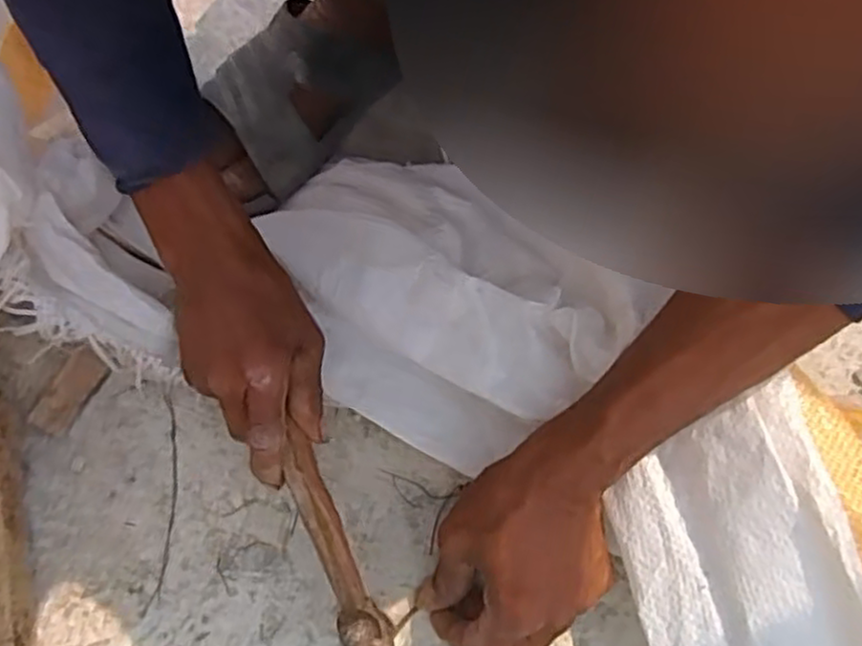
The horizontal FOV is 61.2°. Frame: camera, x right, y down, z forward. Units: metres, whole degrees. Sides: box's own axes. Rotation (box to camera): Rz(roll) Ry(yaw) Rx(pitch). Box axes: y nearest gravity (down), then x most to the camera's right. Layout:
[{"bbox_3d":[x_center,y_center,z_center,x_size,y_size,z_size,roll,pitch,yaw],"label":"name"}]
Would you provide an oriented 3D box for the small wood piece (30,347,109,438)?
[{"bbox_3d":[-0.247,0.046,0.495,0.027,0.007,0.057,22,68,10],"label":"small wood piece"}]

